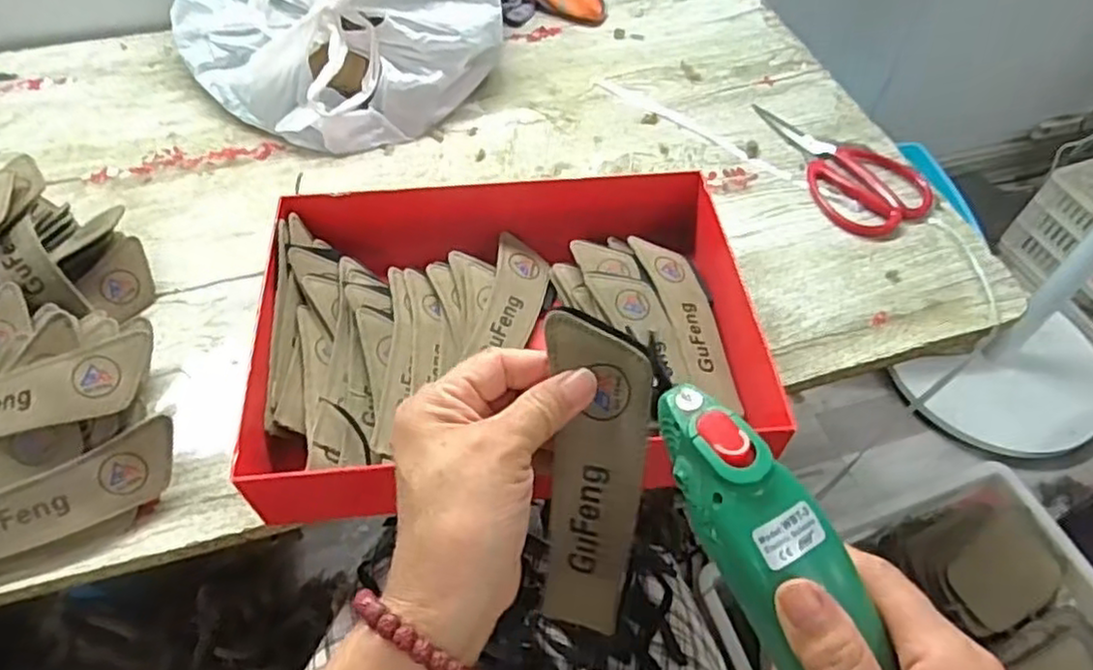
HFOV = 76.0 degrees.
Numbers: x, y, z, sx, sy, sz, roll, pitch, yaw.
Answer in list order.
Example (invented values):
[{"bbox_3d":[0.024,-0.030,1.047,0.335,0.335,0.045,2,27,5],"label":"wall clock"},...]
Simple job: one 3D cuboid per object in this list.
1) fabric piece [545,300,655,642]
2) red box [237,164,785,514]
[{"bbox_3d":[0.021,0.067,0.309,0.043,0.151,0.009,6,17,15],"label":"fabric piece"},{"bbox_3d":[-0.025,-0.011,0.491,0.320,0.059,0.254,-5,53,-5],"label":"red box"}]

